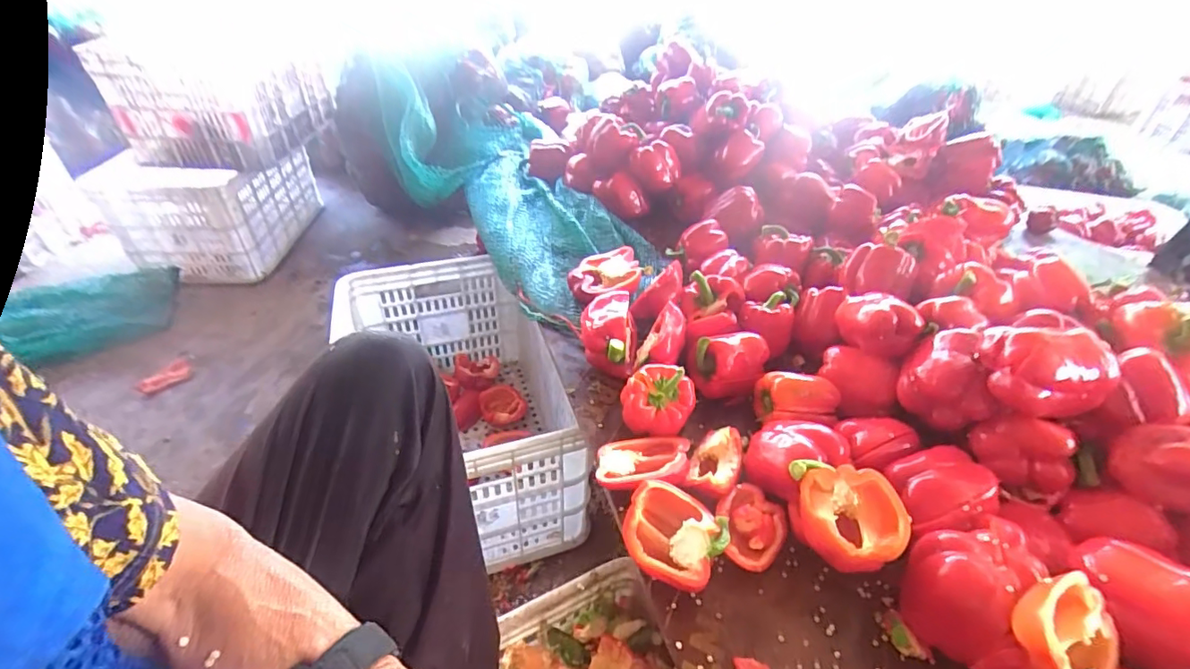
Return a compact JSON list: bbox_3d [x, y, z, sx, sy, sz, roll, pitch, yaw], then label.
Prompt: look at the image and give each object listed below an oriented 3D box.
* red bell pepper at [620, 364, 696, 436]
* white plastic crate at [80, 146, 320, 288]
[{"bbox_3d":[0.071,0.072,0.584,0.079,0.062,0.062,11,41,12],"label":"red bell pepper"},{"bbox_3d":[-1.085,-0.402,1.514,0.360,0.299,0.456,-2,40,-4],"label":"white plastic crate"}]

